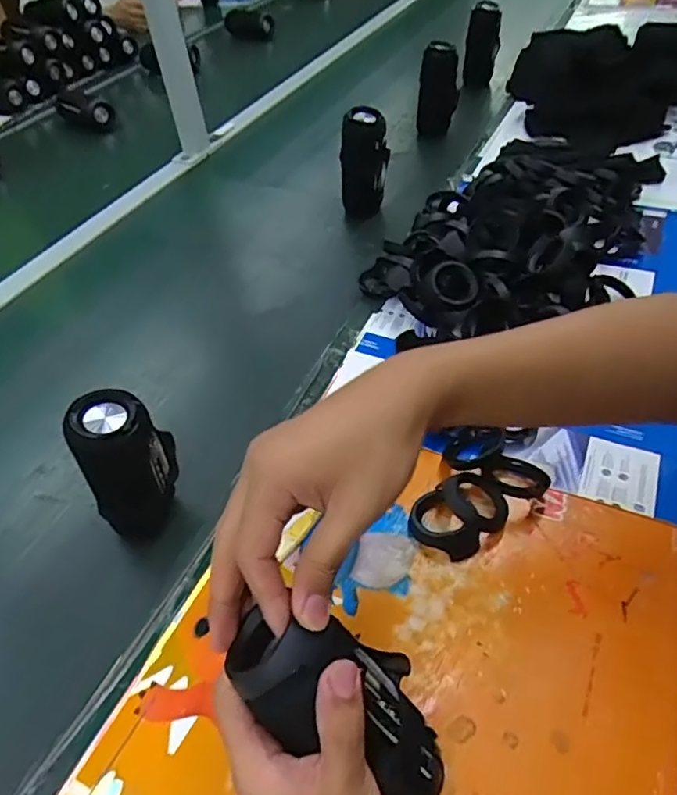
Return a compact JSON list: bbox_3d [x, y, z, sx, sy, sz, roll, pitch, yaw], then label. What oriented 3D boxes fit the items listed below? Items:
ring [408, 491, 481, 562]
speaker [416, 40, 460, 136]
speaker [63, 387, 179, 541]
[{"bbox_3d":[0.088,0.114,0.497,0.045,0.023,0.065,-29,51,-20],"label":"ring"},{"bbox_3d":[0.192,-0.578,1.097,0.078,0.181,0.055,1,47,7],"label":"speaker"},{"bbox_3d":[-0.185,0.058,0.503,0.052,0.136,0.069,3,48,9],"label":"speaker"}]

